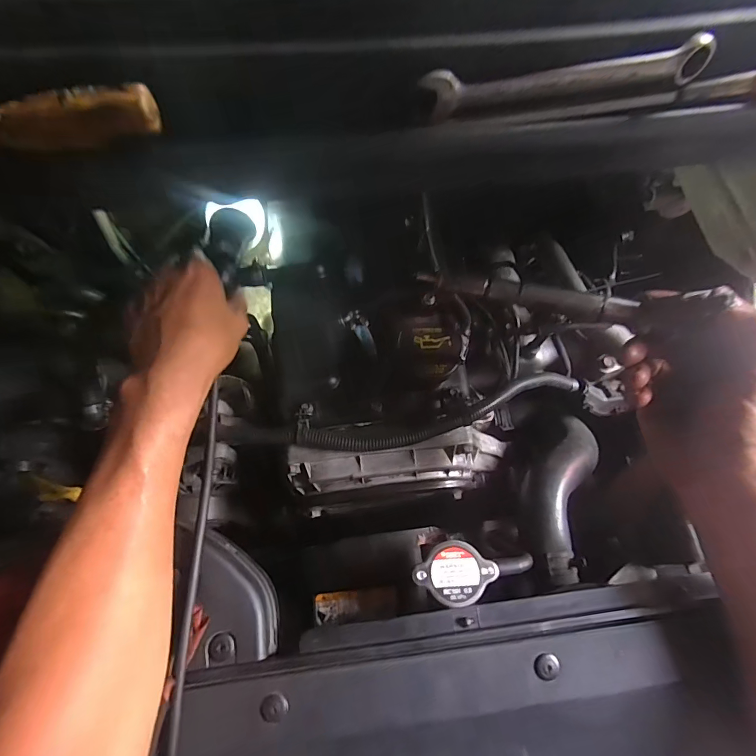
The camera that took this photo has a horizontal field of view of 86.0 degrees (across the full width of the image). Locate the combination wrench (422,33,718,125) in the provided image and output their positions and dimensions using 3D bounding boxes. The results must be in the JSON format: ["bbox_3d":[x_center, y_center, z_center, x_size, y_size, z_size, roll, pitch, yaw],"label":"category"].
[{"bbox_3d":[0.105,-0.166,0.226,0.156,0.026,0.011,-8,71,-4],"label":"combination wrench"}]

